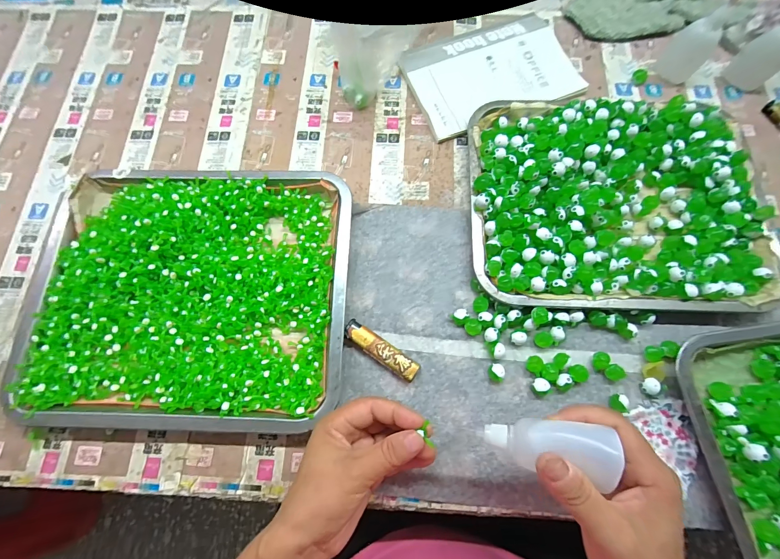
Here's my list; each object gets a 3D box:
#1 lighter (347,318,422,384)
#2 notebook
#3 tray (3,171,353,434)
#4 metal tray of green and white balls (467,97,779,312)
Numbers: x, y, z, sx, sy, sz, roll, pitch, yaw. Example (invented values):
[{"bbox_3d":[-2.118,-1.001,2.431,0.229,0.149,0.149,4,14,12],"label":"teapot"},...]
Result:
[{"bbox_3d":[-0.009,0.069,0.330,0.080,0.015,0.020,34,77,10],"label":"lighter"},{"bbox_3d":[0.125,-0.260,0.424,0.200,0.010,0.140,-19,76,-3],"label":"notebook"},{"bbox_3d":[-0.197,0.010,0.346,0.307,0.040,0.253,1,74,1],"label":"tray"},{"bbox_3d":[0.232,-0.083,0.358,0.286,0.031,0.230,2,74,2],"label":"metal tray of green and white balls"}]

